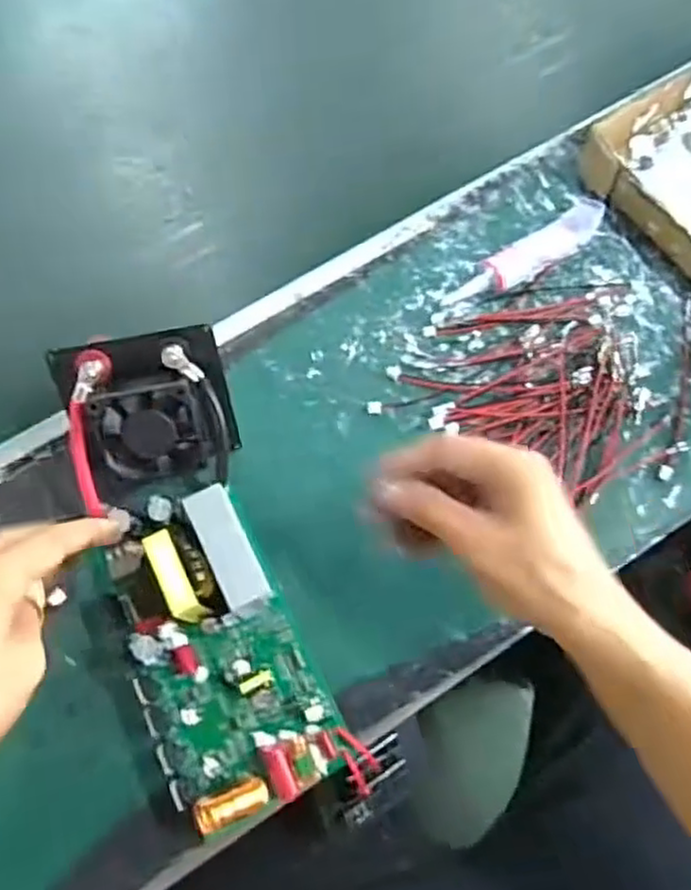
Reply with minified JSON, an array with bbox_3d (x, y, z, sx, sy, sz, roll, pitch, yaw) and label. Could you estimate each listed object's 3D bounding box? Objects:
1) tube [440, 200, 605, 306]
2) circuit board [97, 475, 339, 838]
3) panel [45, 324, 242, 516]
[{"bbox_3d":[0.131,-0.138,0.489,0.136,0.027,0.030,-33,74,-11],"label":"tube"},{"bbox_3d":[-0.076,0.115,0.389,0.094,0.061,0.174,-25,69,-12],"label":"circuit board"},{"bbox_3d":[-0.119,-0.019,0.416,0.097,0.022,0.092,-11,107,-6],"label":"panel"}]

